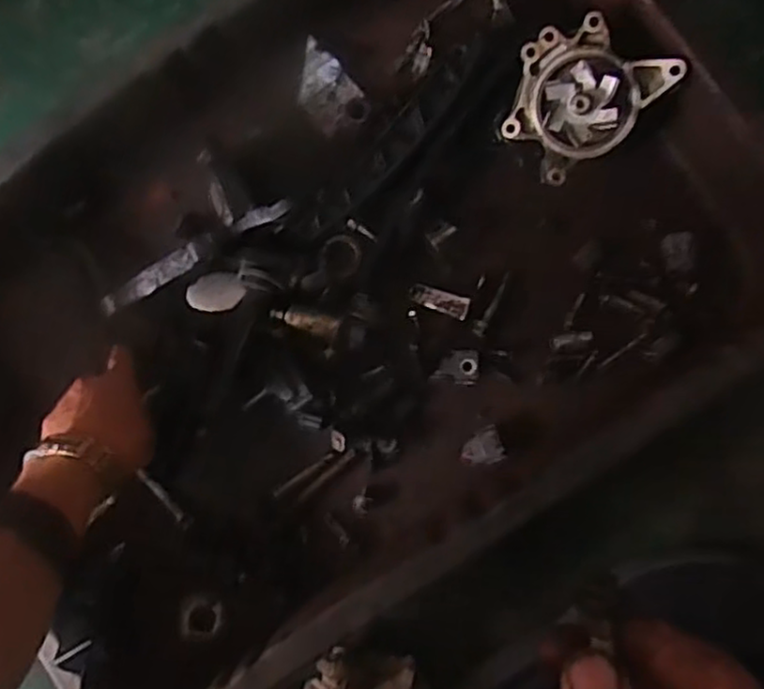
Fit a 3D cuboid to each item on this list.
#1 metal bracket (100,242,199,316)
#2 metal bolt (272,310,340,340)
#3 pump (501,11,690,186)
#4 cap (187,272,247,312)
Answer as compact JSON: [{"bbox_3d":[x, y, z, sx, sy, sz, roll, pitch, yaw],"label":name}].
[{"bbox_3d":[-0.188,-0.050,0.572,0.099,0.013,0.019,-28,88,16],"label":"metal bracket"},{"bbox_3d":[-0.064,-0.019,0.585,0.062,0.013,0.017,15,90,18],"label":"metal bolt"},{"bbox_3d":[0.144,-0.183,0.527,0.097,0.045,0.111,41,116,5],"label":"pump"},{"bbox_3d":[-0.137,-0.044,0.595,0.047,0.017,0.032,-4,89,3],"label":"cap"}]

